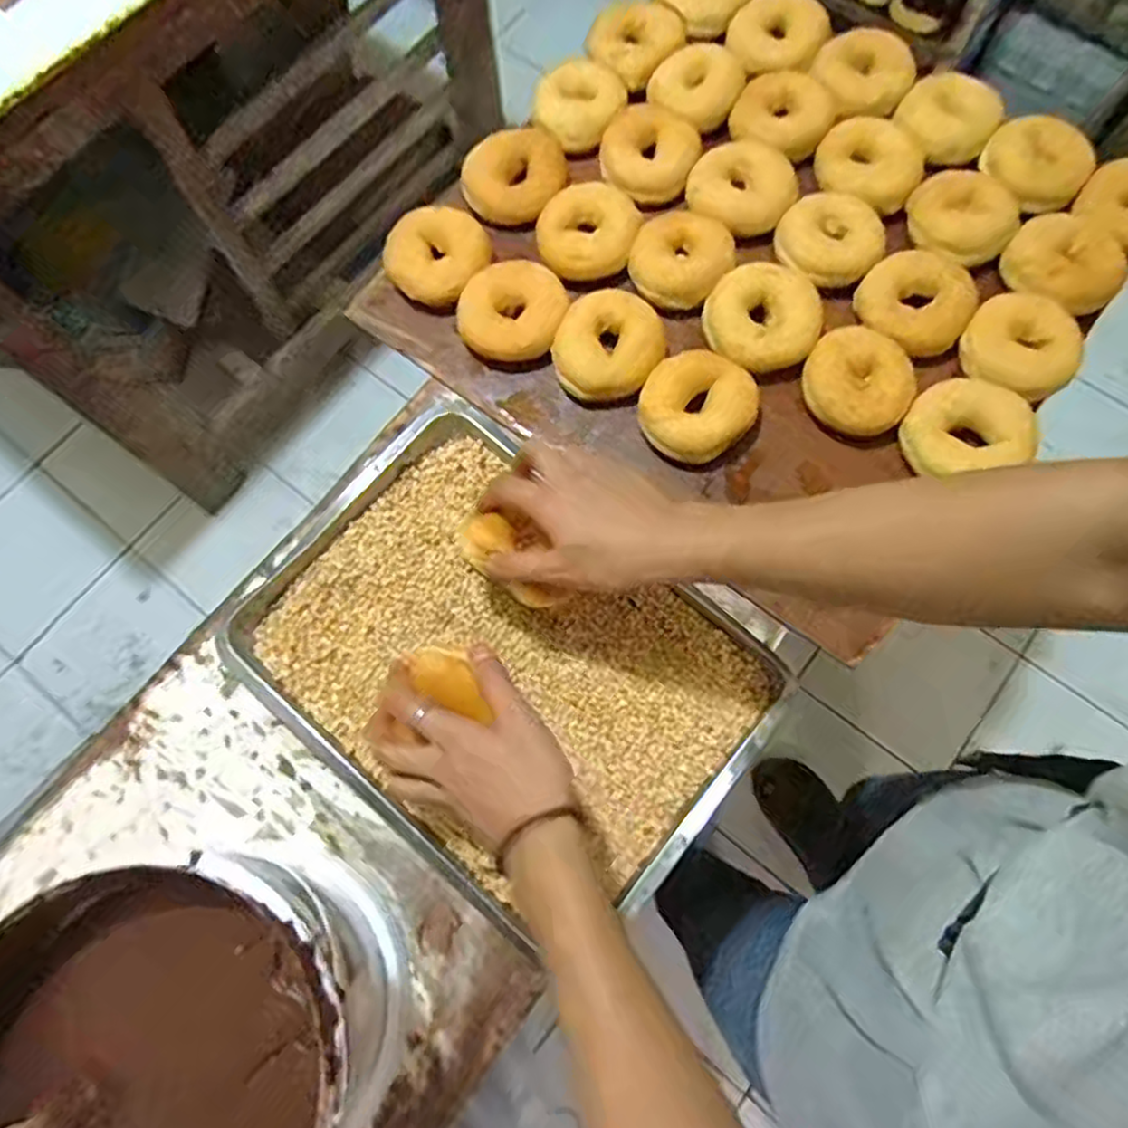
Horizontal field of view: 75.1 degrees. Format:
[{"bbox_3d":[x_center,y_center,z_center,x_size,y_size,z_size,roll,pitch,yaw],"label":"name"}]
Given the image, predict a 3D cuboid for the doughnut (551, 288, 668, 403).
[{"bbox_3d":[0.041,-0.193,0.642,0.084,0.031,0.099,31,76,11],"label":"doughnut"}]

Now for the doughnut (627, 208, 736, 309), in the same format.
[{"bbox_3d":[0.107,-0.285,0.668,0.091,0.029,0.101,13,73,6],"label":"doughnut"}]

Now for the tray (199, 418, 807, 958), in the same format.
[{"bbox_3d":[-0.048,0.075,0.573,0.374,0.028,0.277,39,77,13],"label":"tray"}]

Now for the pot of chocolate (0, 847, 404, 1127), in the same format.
[{"bbox_3d":[-0.218,0.283,0.440,0.202,0.166,0.214,-1,72,2],"label":"pot of chocolate"}]

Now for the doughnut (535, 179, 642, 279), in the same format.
[{"bbox_3d":[0.024,-0.313,0.686,0.087,0.032,0.086,-1,72,2],"label":"doughnut"}]

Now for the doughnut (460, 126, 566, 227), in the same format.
[{"bbox_3d":[-0.044,-0.378,0.711,0.078,0.035,0.096,40,78,13],"label":"doughnut"}]

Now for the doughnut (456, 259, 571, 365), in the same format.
[{"bbox_3d":[-0.047,-0.231,0.663,0.090,0.037,0.092,-1,72,2],"label":"doughnut"}]

